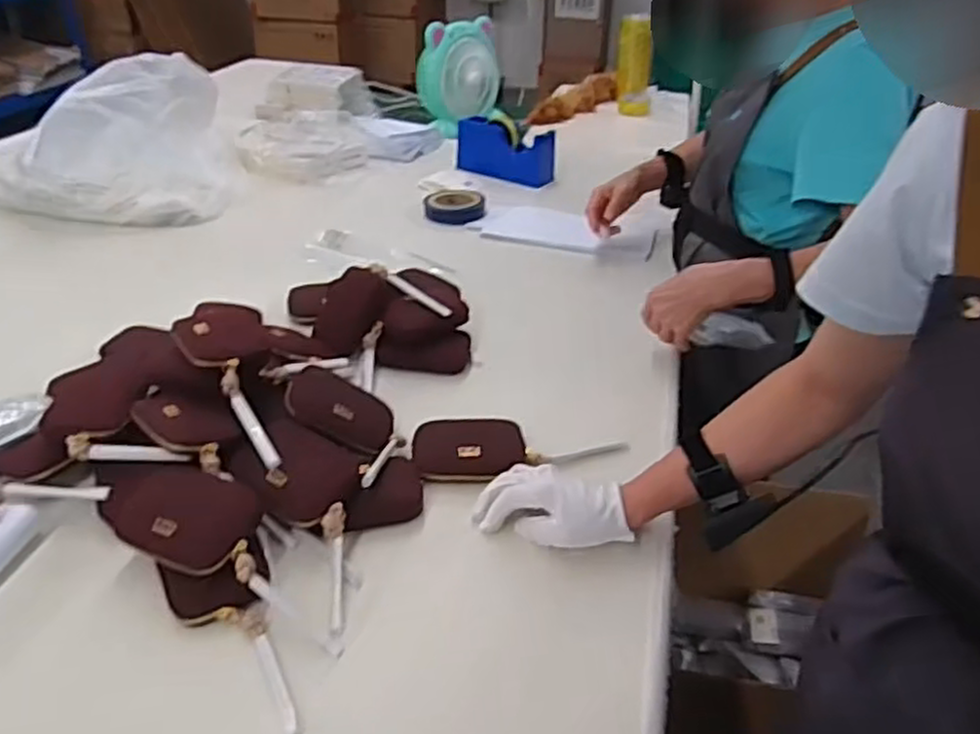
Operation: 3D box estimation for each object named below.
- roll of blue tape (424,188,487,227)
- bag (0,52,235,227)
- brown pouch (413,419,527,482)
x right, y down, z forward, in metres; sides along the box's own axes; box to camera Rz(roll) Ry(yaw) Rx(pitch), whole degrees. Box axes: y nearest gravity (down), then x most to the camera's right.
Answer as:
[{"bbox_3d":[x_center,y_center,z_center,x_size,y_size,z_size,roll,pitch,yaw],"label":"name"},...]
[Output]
[{"bbox_3d":[-0.064,-0.294,1.385,0.107,0.033,0.093,-2,33,-5],"label":"roll of blue tape"},{"bbox_3d":[-0.639,-0.378,1.291,0.393,0.215,0.211,-12,35,-21],"label":"bag"},{"bbox_3d":[-0.021,0.087,0.796,0.115,0.027,0.078,-6,33,-12],"label":"brown pouch"}]

